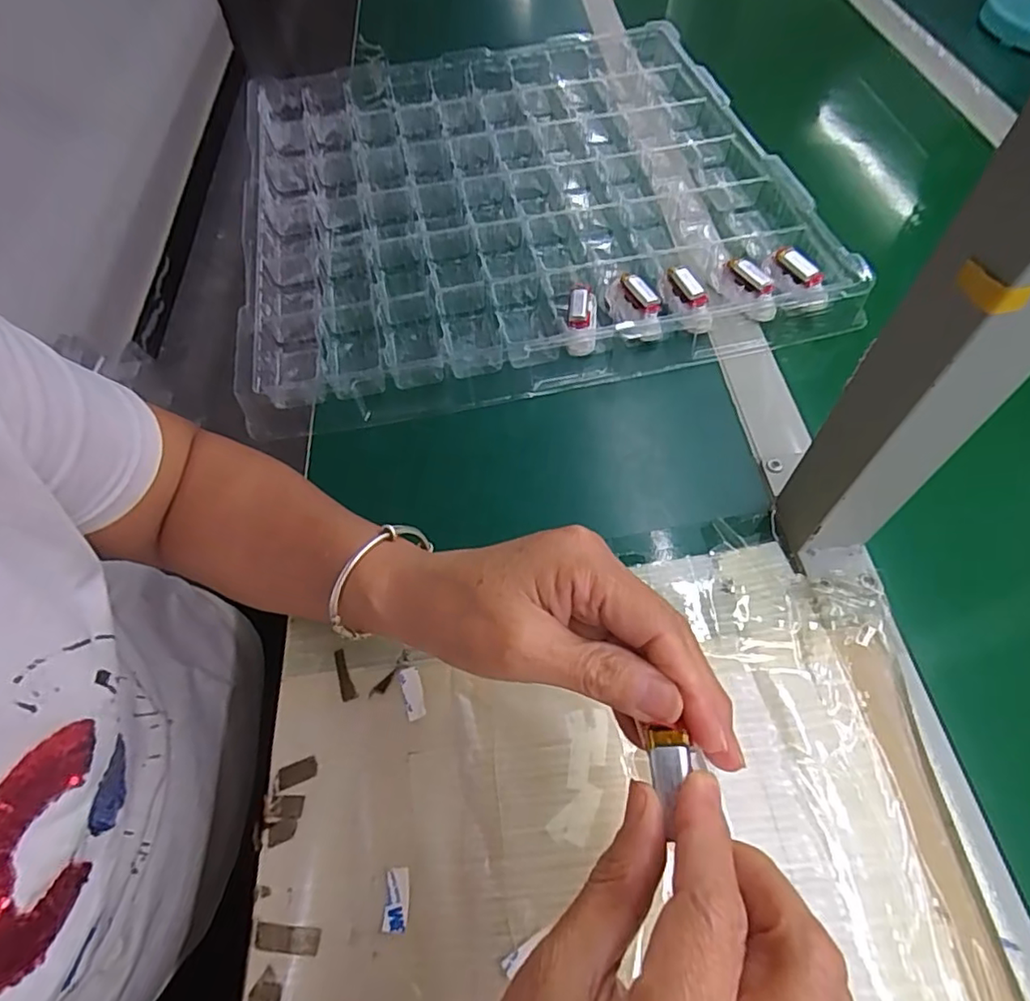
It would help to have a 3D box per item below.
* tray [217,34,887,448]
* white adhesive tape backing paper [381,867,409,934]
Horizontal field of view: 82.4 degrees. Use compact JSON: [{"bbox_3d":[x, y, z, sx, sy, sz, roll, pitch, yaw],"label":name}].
[{"bbox_3d":[-0.004,-0.286,0.539,0.465,0.037,0.480,-12,58,-5],"label":"tray"},{"bbox_3d":[-0.054,0.181,0.266,0.011,0.004,0.024,-1,58,2],"label":"white adhesive tape backing paper"}]

